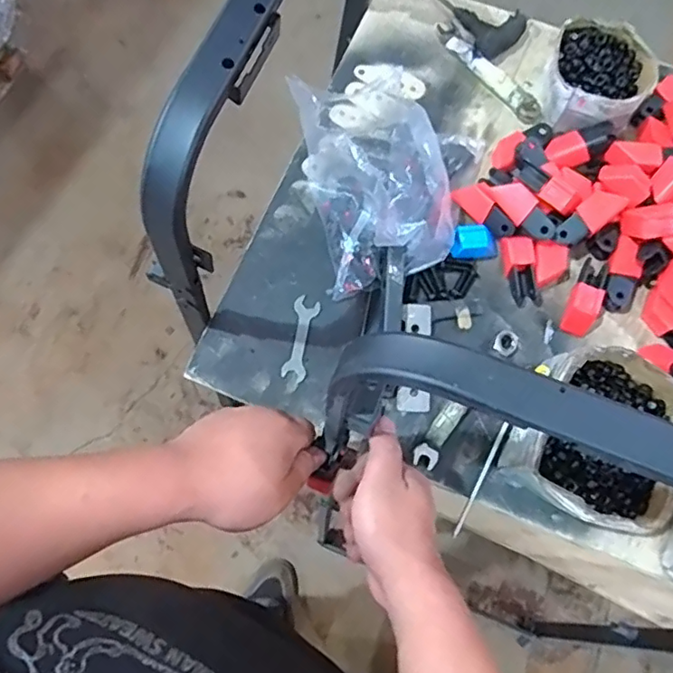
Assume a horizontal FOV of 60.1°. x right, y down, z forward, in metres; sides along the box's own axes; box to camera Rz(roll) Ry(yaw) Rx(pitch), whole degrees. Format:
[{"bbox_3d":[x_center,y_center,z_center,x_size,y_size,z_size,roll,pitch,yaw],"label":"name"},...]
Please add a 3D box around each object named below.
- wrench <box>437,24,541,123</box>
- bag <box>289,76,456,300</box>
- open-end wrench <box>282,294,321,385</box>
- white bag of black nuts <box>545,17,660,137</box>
[{"bbox_3d":[0.195,-0.342,0.756,0.031,0.018,0.176,-39,76,-11],"label":"wrench"},{"bbox_3d":[0.045,-0.192,0.670,0.153,0.090,0.268,-10,72,-3],"label":"bag"},{"bbox_3d":[-0.040,0.002,0.650,0.028,0.005,0.097,11,73,4],"label":"open-end wrench"},{"bbox_3d":[0.322,-0.314,0.721,0.128,0.067,0.144,22,74,7],"label":"white bag of black nuts"}]

